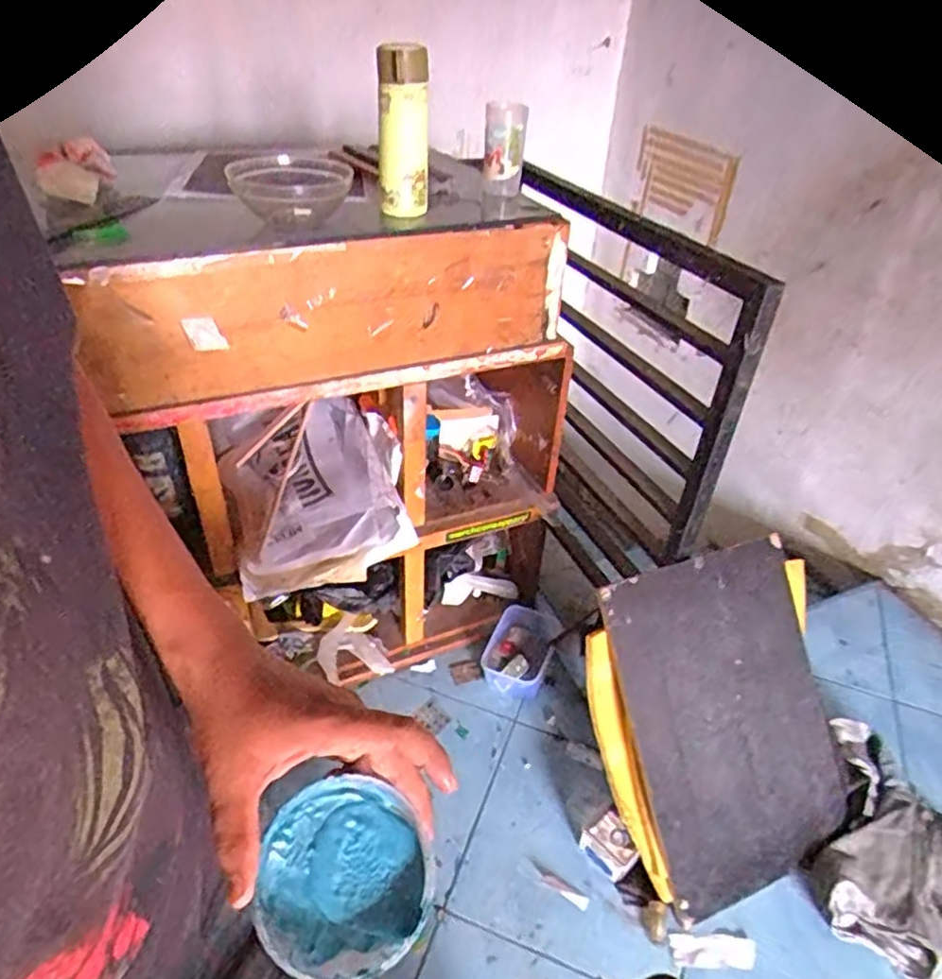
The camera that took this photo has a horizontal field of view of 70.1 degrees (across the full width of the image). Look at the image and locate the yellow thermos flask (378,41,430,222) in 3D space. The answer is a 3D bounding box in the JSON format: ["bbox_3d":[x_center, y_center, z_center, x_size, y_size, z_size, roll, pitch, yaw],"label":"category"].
[{"bbox_3d":[-0.097,-0.511,0.968,0.071,0.215,0.064,0,38,-5],"label":"yellow thermos flask"}]

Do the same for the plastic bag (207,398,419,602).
[{"bbox_3d":[-0.297,-0.026,1.269,0.322,0.080,0.447,-27,61,-5],"label":"plastic bag"}]

